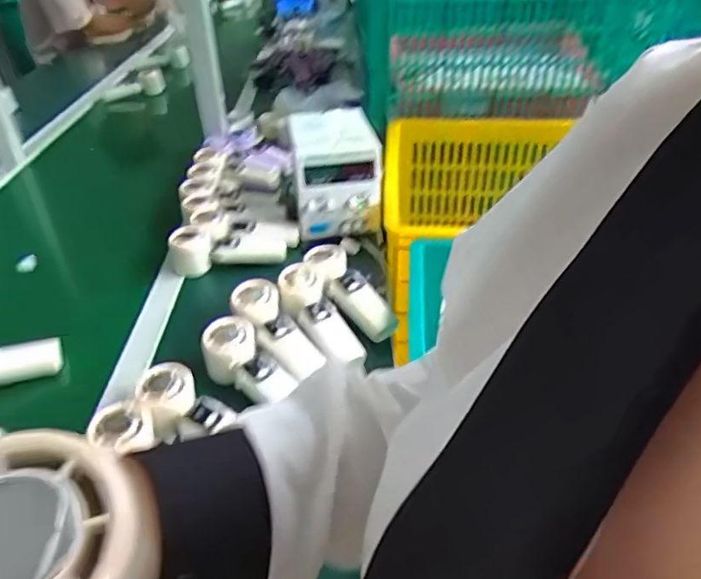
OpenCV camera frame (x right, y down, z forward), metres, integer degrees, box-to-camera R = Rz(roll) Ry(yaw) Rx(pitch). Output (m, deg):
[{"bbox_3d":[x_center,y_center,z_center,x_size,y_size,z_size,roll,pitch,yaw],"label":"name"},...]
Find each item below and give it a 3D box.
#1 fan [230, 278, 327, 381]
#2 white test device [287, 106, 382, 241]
[{"bbox_3d":[-0.092,0.044,0.670,0.059,0.041,0.149,-24,56,-28],"label":"fan"},{"bbox_3d":[-0.029,-0.192,0.907,0.127,0.146,0.153,-7,36,-7],"label":"white test device"}]

